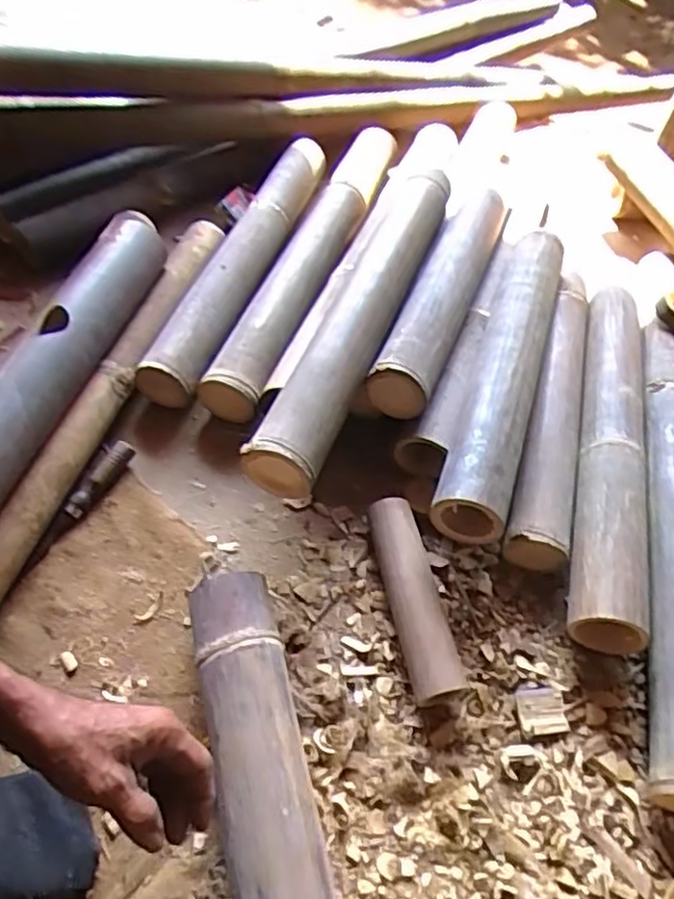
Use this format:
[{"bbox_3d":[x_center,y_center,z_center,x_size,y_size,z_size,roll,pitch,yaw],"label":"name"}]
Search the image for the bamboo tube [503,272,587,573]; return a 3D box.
[{"bbox_3d":[0.295,-0.066,0.856,0.082,0.071,0.473,19,55,9],"label":"bamboo tube"}]

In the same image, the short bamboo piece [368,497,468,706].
[{"bbox_3d":[0.081,0.154,0.698,0.059,0.048,0.221,-6,55,-9],"label":"short bamboo piece"}]

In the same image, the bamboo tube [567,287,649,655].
[{"bbox_3d":[0.344,-0.018,0.821,0.082,0.069,0.541,14,54,6],"label":"bamboo tube"}]

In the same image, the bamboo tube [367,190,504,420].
[{"bbox_3d":[0.146,-0.219,0.891,0.078,0.071,0.434,20,55,10],"label":"bamboo tube"}]

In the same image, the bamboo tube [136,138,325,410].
[{"bbox_3d":[-0.132,-0.306,1.010,0.085,0.059,0.611,17,55,8],"label":"bamboo tube"}]

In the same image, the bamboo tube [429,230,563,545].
[{"bbox_3d":[0.217,-0.109,0.822,0.080,0.076,0.507,19,55,9],"label":"bamboo tube"}]

